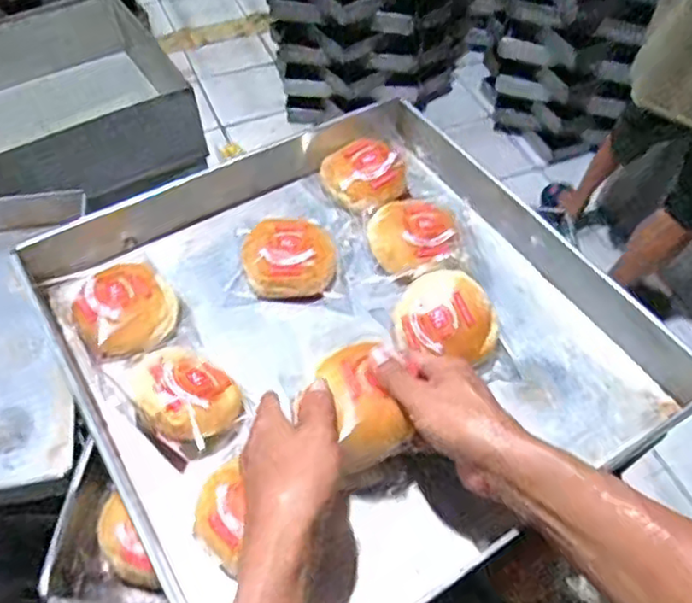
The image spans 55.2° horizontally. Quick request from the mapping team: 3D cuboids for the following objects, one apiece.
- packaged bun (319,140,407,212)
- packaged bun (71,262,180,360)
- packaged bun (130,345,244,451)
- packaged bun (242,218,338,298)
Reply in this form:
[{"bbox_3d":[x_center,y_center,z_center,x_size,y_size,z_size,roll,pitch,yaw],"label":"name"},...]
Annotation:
[{"bbox_3d":[0.025,-0.143,0.729,0.082,0.036,0.084,1,53,-1],"label":"packaged bun"},{"bbox_3d":[-0.202,0.006,0.611,0.086,0.034,0.103,-20,56,-16],"label":"packaged bun"},{"bbox_3d":[-0.133,0.081,0.562,0.078,0.046,0.102,-29,59,-21],"label":"packaged bun"},{"bbox_3d":[-0.055,-0.043,0.659,0.090,0.037,0.076,1,53,0],"label":"packaged bun"}]

